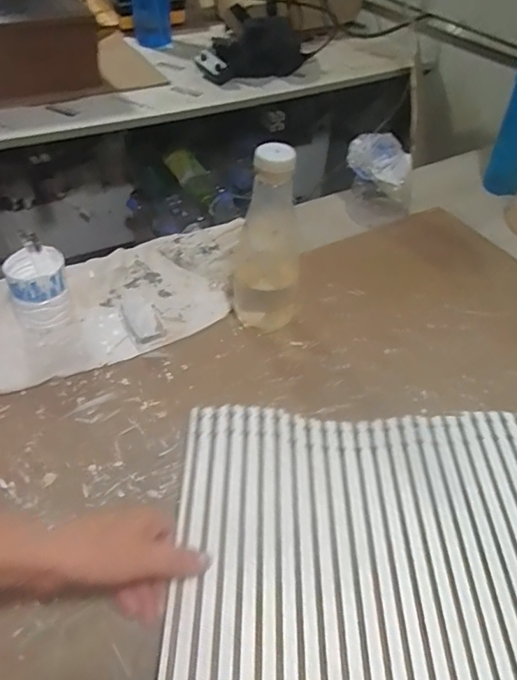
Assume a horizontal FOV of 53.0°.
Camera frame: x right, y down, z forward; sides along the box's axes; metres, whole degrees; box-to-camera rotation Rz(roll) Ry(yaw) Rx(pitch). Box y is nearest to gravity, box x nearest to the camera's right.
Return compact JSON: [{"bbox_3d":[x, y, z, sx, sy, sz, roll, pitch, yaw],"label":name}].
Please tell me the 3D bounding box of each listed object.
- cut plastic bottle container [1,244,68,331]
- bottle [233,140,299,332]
[{"bbox_3d":[-0.265,-0.061,0.628,0.063,0.078,0.061,2,46,-2],"label":"cut plastic bottle container"},{"bbox_3d":[0.012,-0.110,0.591,0.077,0.226,0.064,7,46,3],"label":"bottle"}]

